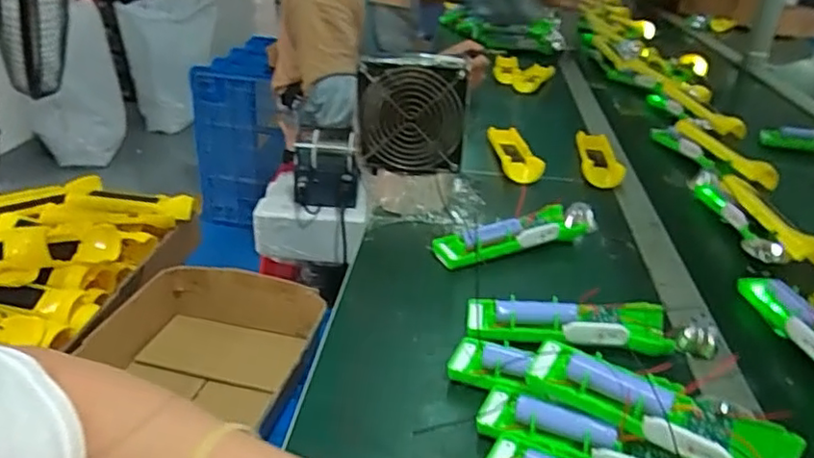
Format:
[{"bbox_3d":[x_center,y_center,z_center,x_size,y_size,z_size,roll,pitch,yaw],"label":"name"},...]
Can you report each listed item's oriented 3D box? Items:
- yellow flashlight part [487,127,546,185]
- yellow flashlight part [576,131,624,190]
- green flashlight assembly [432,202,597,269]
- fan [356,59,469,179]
[{"bbox_3d":[0.151,-0.107,0.878,0.049,0.025,0.148,1,29,-3],"label":"yellow flashlight part"},{"bbox_3d":[0.267,-0.099,0.876,0.050,0.023,0.151,6,29,6],"label":"yellow flashlight part"},{"bbox_3d":[0.126,0.004,0.660,0.201,0.043,0.046,-11,32,-22],"label":"green flashlight assembly"},{"bbox_3d":[0.004,-0.124,0.689,0.120,0.121,0.035,2,29,0],"label":"fan"}]

